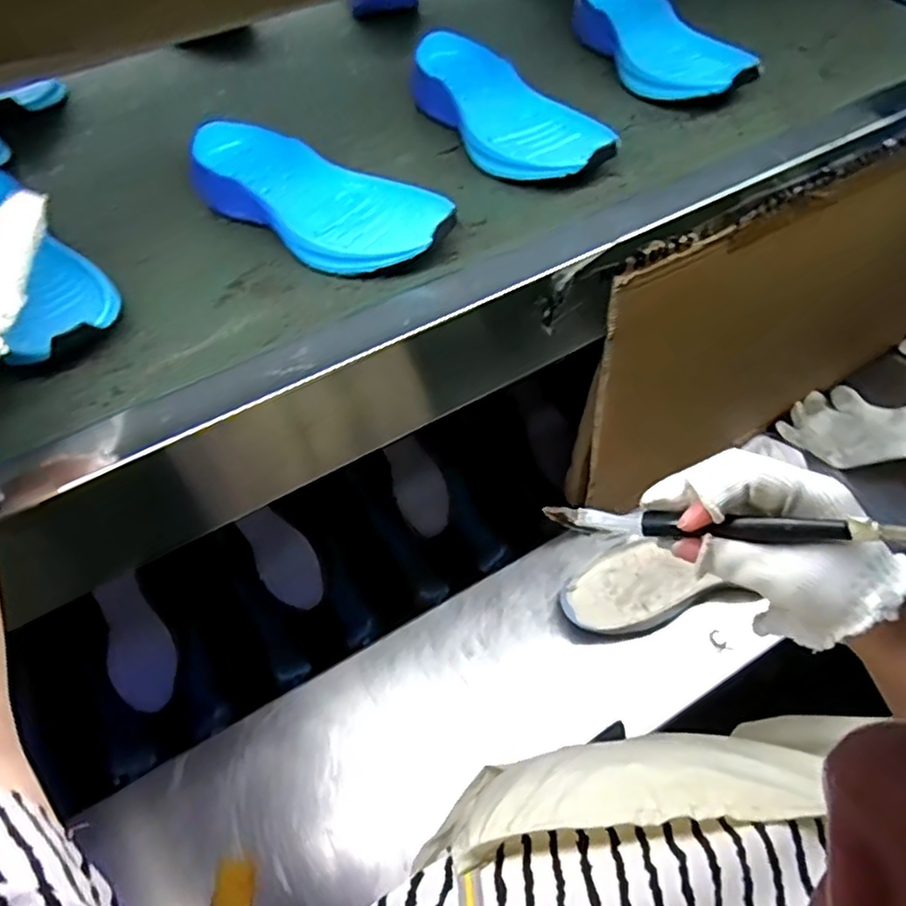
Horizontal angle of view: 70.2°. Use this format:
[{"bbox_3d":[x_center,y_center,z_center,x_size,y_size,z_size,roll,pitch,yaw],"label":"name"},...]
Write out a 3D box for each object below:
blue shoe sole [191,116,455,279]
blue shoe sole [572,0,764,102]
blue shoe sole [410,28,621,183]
[{"bbox_3d":[-0.102,-0.192,0.488,0.227,0.039,0.089,33,57,23],"label":"blue shoe sole"},{"bbox_3d":[0.193,-0.389,0.608,0.074,0.048,0.221,-14,52,-12],"label":"blue shoe sole"},{"bbox_3d":[0.042,-0.291,0.550,0.091,0.043,0.239,-25,55,-20],"label":"blue shoe sole"}]

